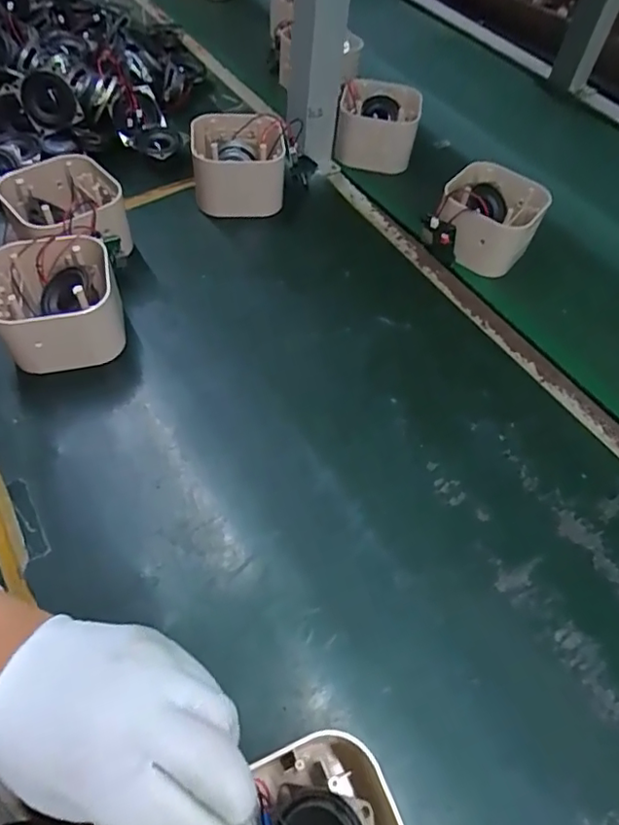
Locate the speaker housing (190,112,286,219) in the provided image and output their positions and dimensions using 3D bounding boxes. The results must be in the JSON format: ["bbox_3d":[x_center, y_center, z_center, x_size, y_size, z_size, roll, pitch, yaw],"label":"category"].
[{"bbox_3d":[-0.071,-0.245,0.550,0.088,0.068,0.081,-5,56,-8],"label":"speaker housing"}]

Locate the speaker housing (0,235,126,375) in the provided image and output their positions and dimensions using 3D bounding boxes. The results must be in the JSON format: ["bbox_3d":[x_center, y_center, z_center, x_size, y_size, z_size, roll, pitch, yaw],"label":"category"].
[{"bbox_3d":[-0.198,-0.084,0.433,0.091,0.063,0.087,-14,58,-14],"label":"speaker housing"}]

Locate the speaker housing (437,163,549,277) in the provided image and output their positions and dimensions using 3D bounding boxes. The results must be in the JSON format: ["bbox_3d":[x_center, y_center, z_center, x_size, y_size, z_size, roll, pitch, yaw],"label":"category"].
[{"bbox_3d":[0.173,-0.185,0.539,0.090,0.066,0.092,26,57,13],"label":"speaker housing"}]

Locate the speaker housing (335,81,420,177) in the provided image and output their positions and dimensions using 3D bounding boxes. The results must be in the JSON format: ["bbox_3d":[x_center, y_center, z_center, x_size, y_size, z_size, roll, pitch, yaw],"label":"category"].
[{"bbox_3d":[0.076,-0.326,0.625,0.088,0.057,0.087,7,55,0],"label":"speaker housing"}]

